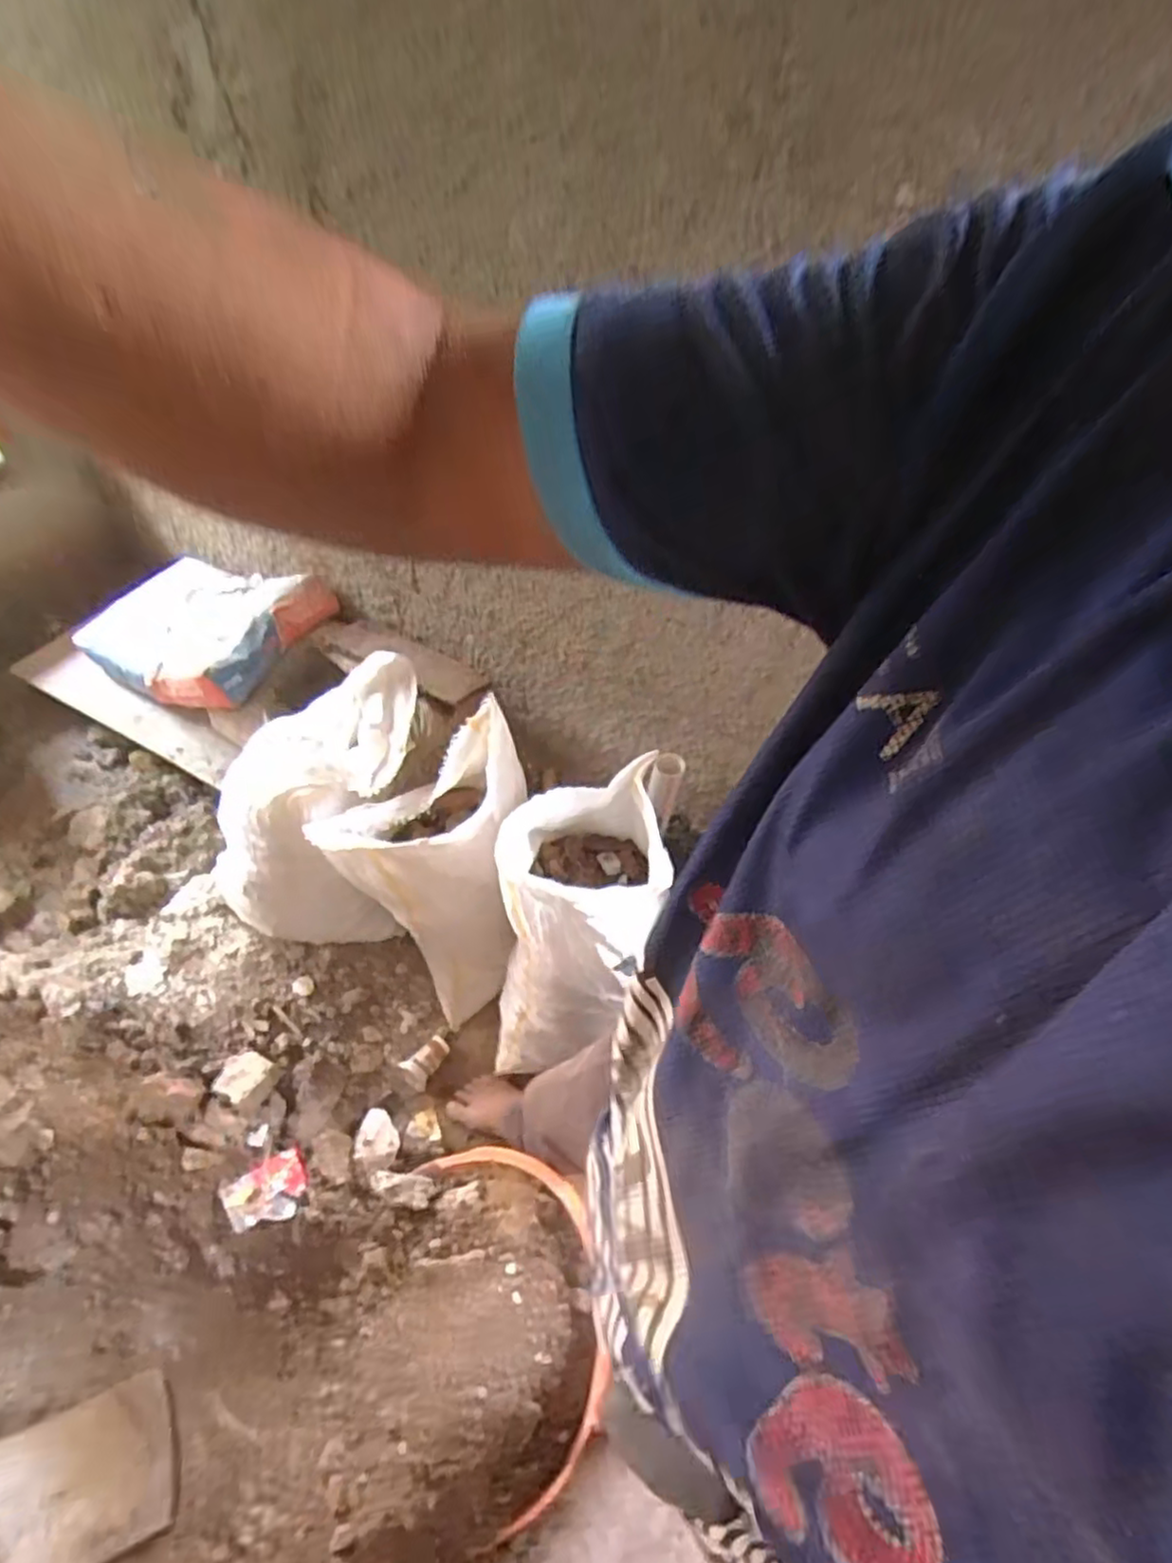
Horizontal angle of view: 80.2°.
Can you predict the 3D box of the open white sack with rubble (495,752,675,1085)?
[{"bbox_3d":[-0.020,0.234,1.161,0.245,0.543,0.309,1,51,-2],"label":"open white sack with rubble"}]

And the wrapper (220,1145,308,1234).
[{"bbox_3d":[-0.504,0.650,1.100,0.117,0.014,0.090,-15,55,-37],"label":"wrapper"}]

